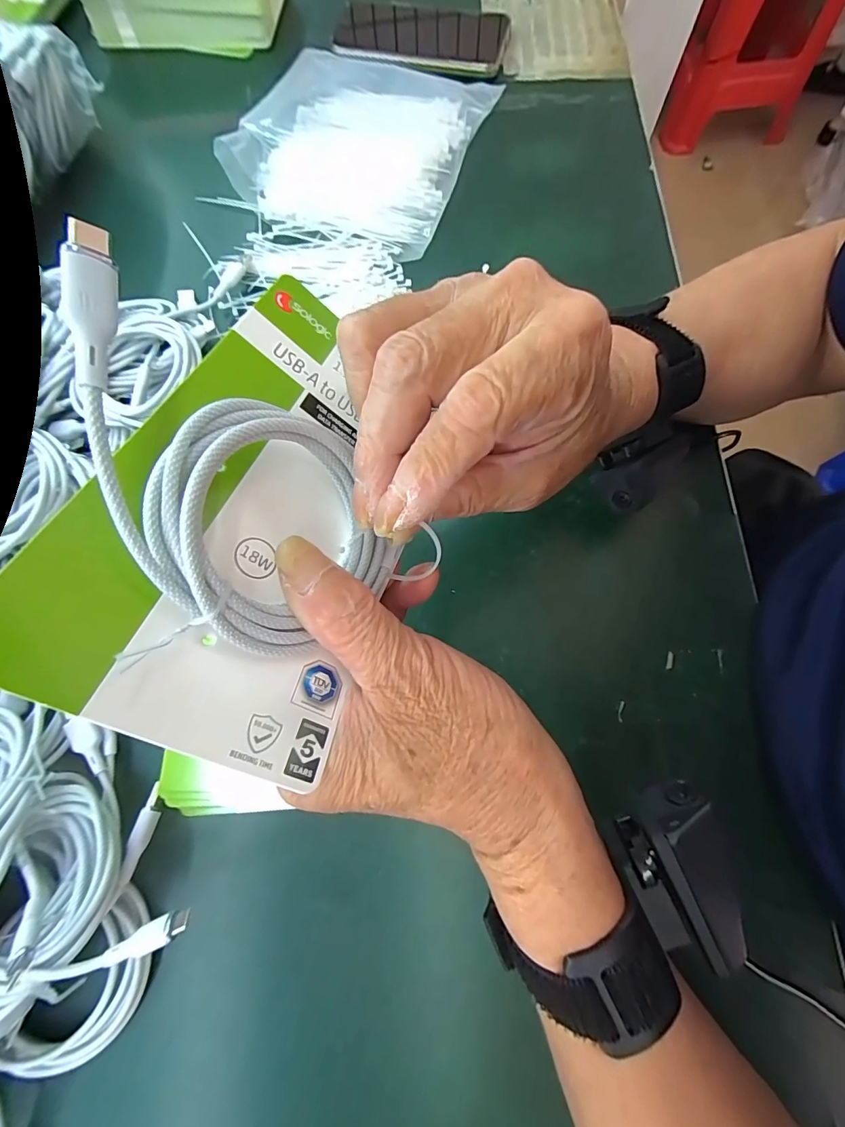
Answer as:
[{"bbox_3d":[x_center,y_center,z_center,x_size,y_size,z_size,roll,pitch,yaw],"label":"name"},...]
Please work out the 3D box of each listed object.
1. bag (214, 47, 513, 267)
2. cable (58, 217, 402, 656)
[{"bbox_3d":[-0.051,-0.359,0.369,0.177,0.026,0.192,20,74,7],"label":"bag"},{"bbox_3d":[-0.056,-0.019,0.135,0.012,0.123,0.076,2,63,47],"label":"cable"}]

